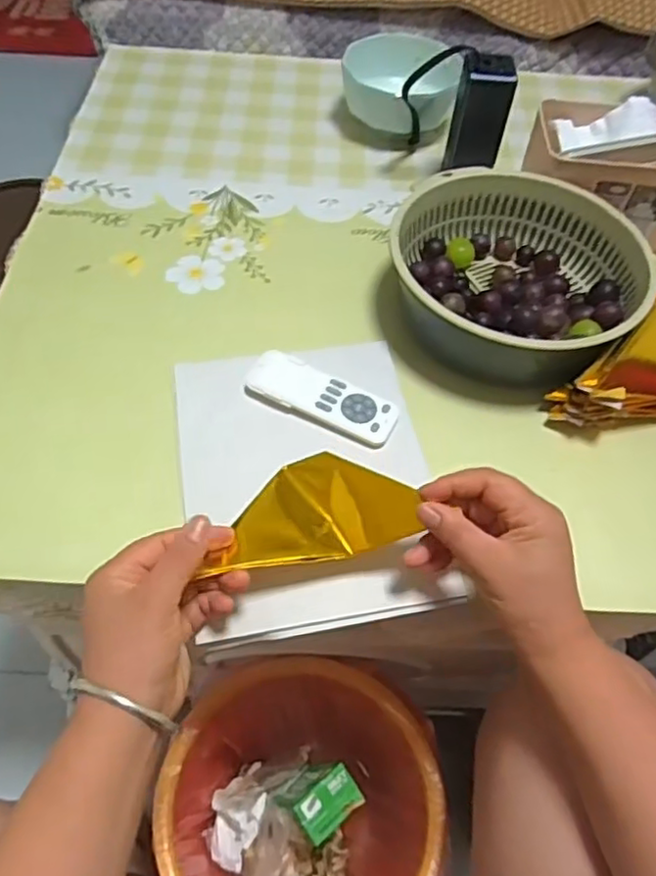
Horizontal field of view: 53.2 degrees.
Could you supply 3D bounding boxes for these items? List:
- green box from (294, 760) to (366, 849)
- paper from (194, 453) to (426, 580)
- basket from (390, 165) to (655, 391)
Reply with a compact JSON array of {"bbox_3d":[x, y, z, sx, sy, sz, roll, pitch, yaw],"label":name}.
[{"bbox_3d":[0.002,0.346,0.618,0.063,0.010,0.042,-29,86,-36],"label":"green box"},{"bbox_3d":[-0.010,0.050,0.454,0.140,0.025,0.072,-7,57,-9],"label":"paper"},{"bbox_3d":[0.166,-0.141,0.592,0.220,0.081,0.207,26,58,13],"label":"basket"}]

